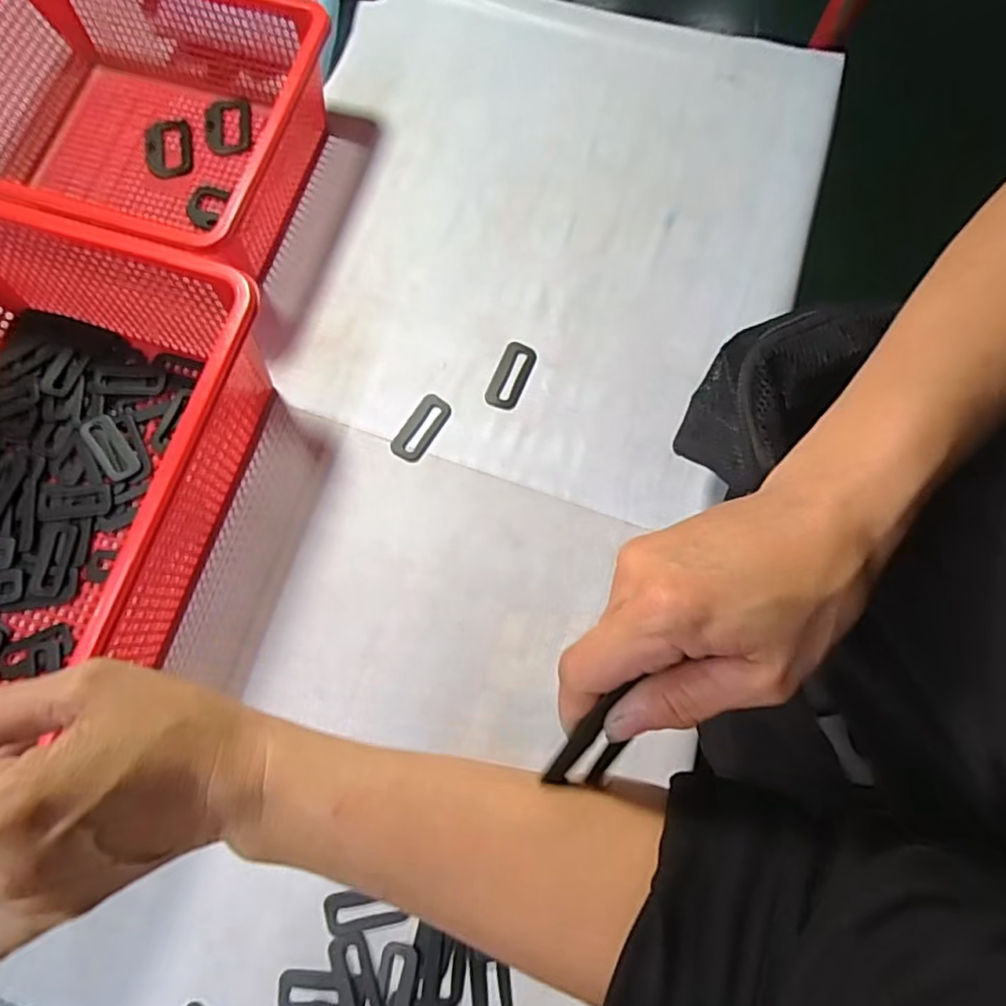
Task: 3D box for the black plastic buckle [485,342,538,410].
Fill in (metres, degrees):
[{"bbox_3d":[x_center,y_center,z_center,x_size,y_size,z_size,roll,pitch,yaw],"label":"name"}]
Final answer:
[{"bbox_3d":[0.006,-0.107,0.521,0.030,0.004,0.060,22,78,6],"label":"black plastic buckle"}]

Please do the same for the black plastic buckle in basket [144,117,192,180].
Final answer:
[{"bbox_3d":[-0.312,-0.331,0.577,0.043,0.005,0.061,-15,77,-3],"label":"black plastic buckle in basket"}]

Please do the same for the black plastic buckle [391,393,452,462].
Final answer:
[{"bbox_3d":[-0.068,-0.062,0.512,0.028,0.004,0.060,33,80,8],"label":"black plastic buckle"}]

